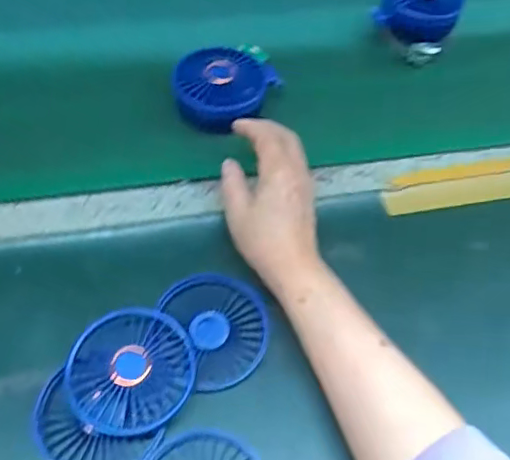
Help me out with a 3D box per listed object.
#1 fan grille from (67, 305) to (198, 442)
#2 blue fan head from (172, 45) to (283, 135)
[{"bbox_3d":[-0.086,0.097,0.392,0.083,0.008,0.085,3,68,-7],"label":"fan grille"},{"bbox_3d":[-0.031,-0.136,0.538,0.081,0.042,0.088,24,59,13],"label":"blue fan head"}]

